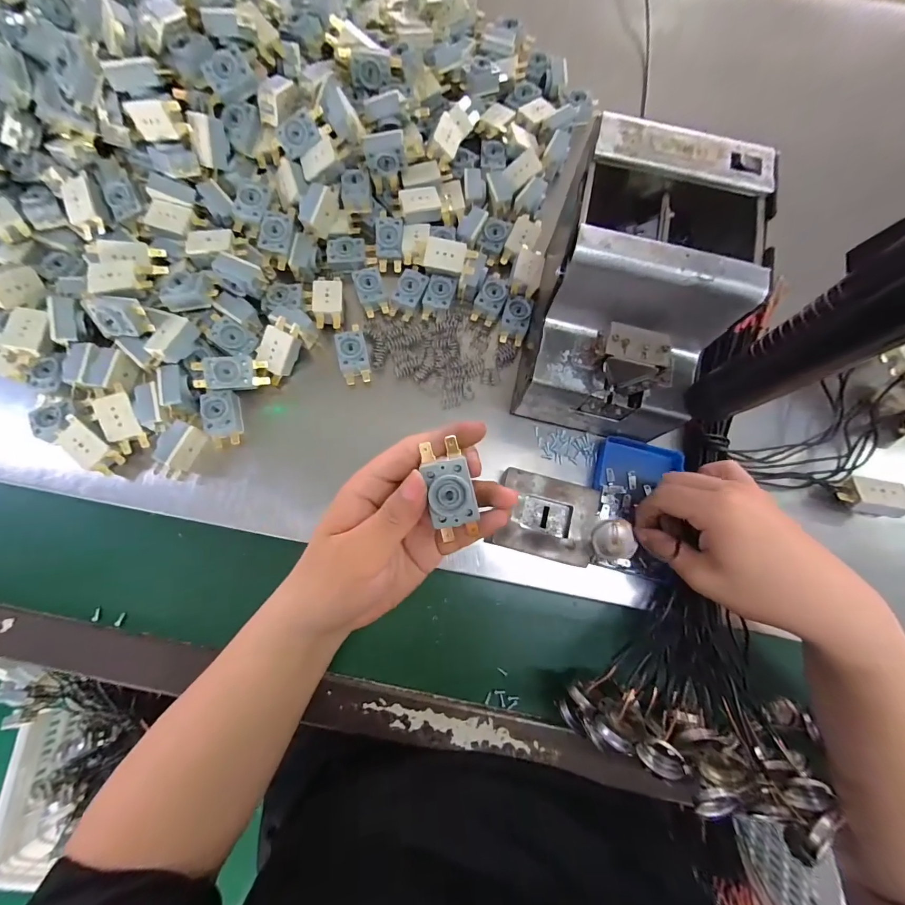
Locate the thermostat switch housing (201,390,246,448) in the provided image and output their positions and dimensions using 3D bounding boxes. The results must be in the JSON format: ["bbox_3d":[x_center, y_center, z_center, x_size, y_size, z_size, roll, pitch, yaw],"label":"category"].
[{"bbox_3d":[-0.202,-0.030,0.341,0.025,0.023,0.048,-14,78,-4],"label":"thermostat switch housing"}]

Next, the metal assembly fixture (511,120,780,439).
[{"bbox_3d":[0.127,-0.121,0.309,0.147,0.147,0.183,17,77,2],"label":"metal assembly fixture"}]

